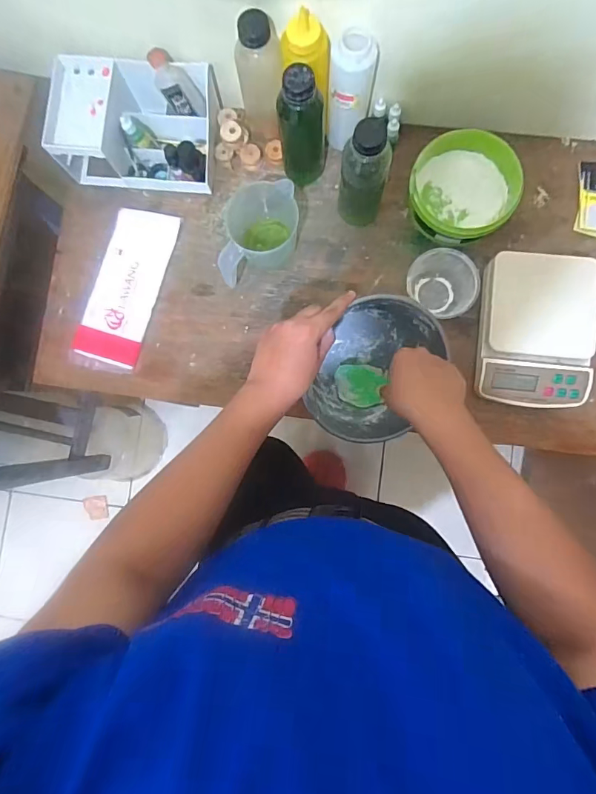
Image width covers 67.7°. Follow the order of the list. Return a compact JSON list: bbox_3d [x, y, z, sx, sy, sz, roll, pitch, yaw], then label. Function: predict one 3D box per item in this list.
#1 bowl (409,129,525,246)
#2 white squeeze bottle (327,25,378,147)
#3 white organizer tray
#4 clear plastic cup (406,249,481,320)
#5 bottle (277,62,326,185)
[{"bbox_3d":[0.242,-0.305,0.657,0.155,0.070,0.139,39,88,5],"label":"bowl"},{"bbox_3d":[0.074,-0.428,0.627,0.060,0.158,0.064,4,86,3],"label":"white squeeze bottle"},{"bbox_3d":[-0.250,-0.424,0.690,0.234,0.088,0.150,5,86,3],"label":"white organizer tray"},{"bbox_3d":[0.217,-0.170,0.670,0.104,0.053,0.087,36,88,5],"label":"clear plastic cup"},{"bbox_3d":[0.006,-0.374,0.625,0.061,0.181,0.059,6,86,3],"label":"bottle"}]

